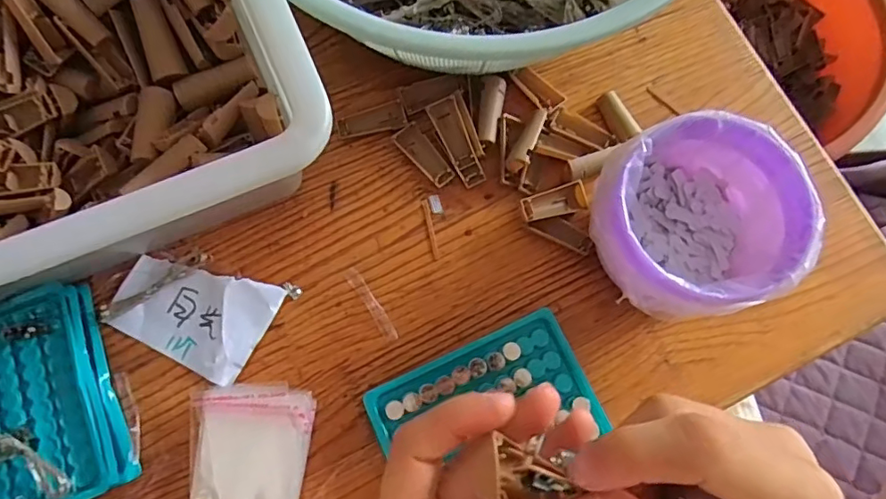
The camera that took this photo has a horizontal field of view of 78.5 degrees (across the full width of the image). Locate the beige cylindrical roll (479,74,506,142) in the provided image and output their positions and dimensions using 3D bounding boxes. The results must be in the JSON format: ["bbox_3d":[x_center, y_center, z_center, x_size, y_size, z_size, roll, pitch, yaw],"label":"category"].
[{"bbox_3d":[0.035,-0.101,0.391,0.017,0.011,0.050,5,76,0],"label":"beige cylindrical roll"}]

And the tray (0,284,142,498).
[{"bbox_3d":[-0.255,0.096,0.325,0.098,0.040,0.132,-22,78,-7],"label":"tray"}]

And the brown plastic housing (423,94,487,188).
[{"bbox_3d":[0.011,-0.075,0.381,0.021,0.011,0.063,-24,93,-7],"label":"brown plastic housing"}]

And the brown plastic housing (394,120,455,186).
[{"bbox_3d":[-0.013,-0.066,0.384,0.020,0.011,0.048,-36,80,-10],"label":"brown plastic housing"}]

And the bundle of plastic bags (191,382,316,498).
[{"bbox_3d":[-0.118,0.142,0.329,0.069,0.016,0.113,0,76,-2],"label":"bundle of plastic bags"}]

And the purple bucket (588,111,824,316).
[{"bbox_3d":[0.147,-0.014,0.336,0.107,0.091,0.104,0,76,-1],"label":"purple bucket"}]

